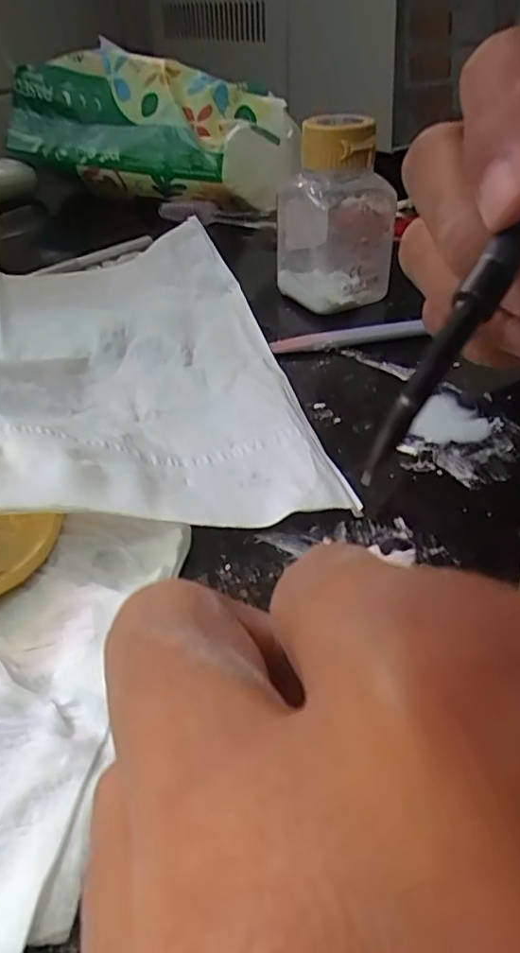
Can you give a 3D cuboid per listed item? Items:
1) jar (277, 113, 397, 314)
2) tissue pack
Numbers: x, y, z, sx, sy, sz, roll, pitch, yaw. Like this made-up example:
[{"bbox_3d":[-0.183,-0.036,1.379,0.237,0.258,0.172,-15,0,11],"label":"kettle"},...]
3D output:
[{"bbox_3d":[0.032,-0.113,0.252,0.035,0.070,0.041,-20,42,-22],"label":"jar"},{"bbox_3d":[-0.078,-0.229,0.383,0.189,0.067,0.082,19,43,24],"label":"tissue pack"}]

